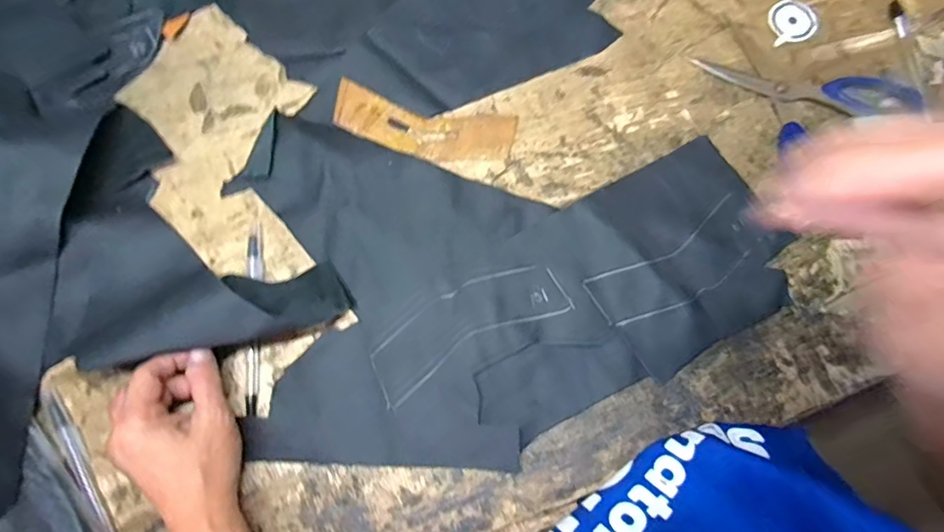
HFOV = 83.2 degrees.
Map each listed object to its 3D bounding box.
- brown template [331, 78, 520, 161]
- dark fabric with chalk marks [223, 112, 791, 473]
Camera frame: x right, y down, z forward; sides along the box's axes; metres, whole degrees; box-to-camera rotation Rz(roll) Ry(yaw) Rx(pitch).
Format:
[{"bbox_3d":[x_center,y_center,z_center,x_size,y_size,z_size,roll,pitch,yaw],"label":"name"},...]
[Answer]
[{"bbox_3d":[-0.039,-0.113,0.430,0.143,0.004,0.049,13,81,0],"label":"brown template"},{"bbox_3d":[0.027,0.017,0.391,0.376,0.010,0.238,2,76,0],"label":"dark fabric with chalk marks"}]

